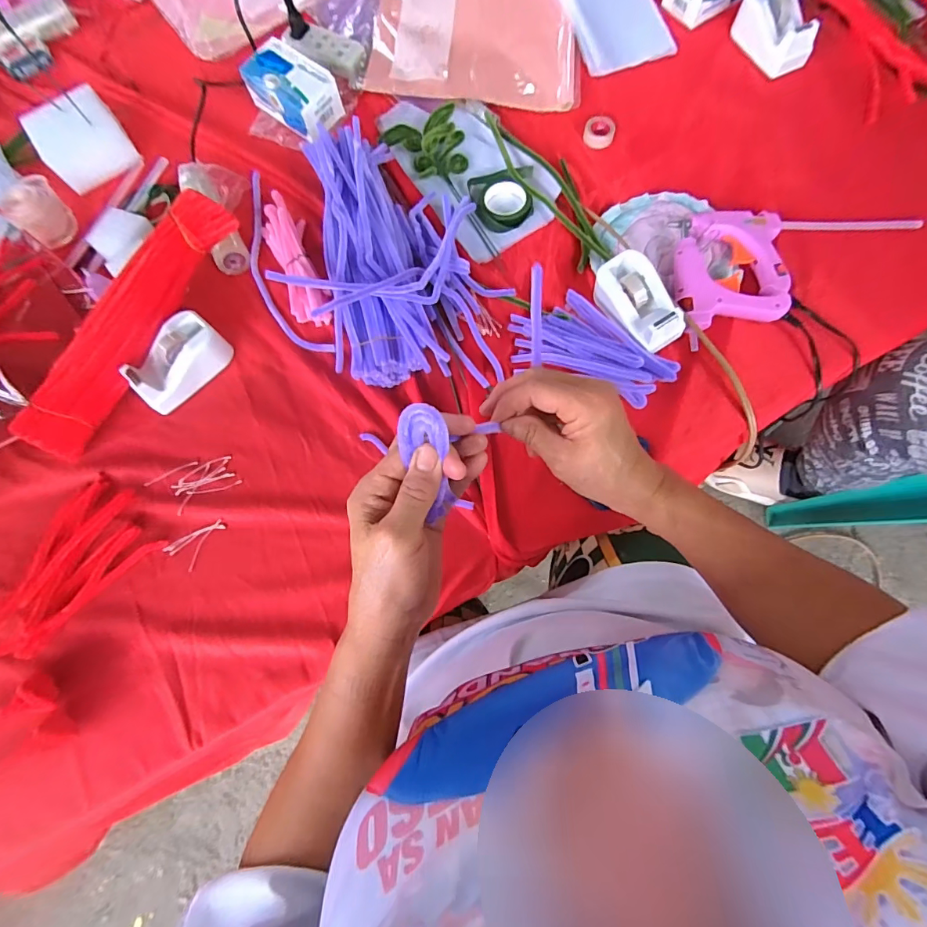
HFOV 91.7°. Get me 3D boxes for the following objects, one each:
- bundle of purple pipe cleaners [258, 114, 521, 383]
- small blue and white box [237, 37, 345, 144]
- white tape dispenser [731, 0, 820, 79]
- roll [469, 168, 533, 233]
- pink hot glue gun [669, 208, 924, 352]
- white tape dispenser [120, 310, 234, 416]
[{"bbox_3d":[-0.107,-0.228,0.487,0.243,0.070,0.346,-21,75,-4],"label":"bundle of purple pipe cleaners"},{"bbox_3d":[-0.210,-0.466,0.568,0.118,0.051,0.074,38,79,11],"label":"small blue and white box"},{"bbox_3d":[0.395,-0.556,0.576,0.056,0.048,0.111,-24,76,-5],"label":"white tape dispenser"},{"bbox_3d":[0.044,-0.307,0.525,0.073,0.019,0.076,0,75,1],"label":"roll"},{"bbox_3d":[0.375,-0.227,0.500,0.295,0.032,0.148,-10,75,-1],"label":"pink hot glue gun"},{"bbox_3d":[-0.299,-0.105,0.474,0.057,0.046,0.102,39,79,11],"label":"white tape dispenser"}]

